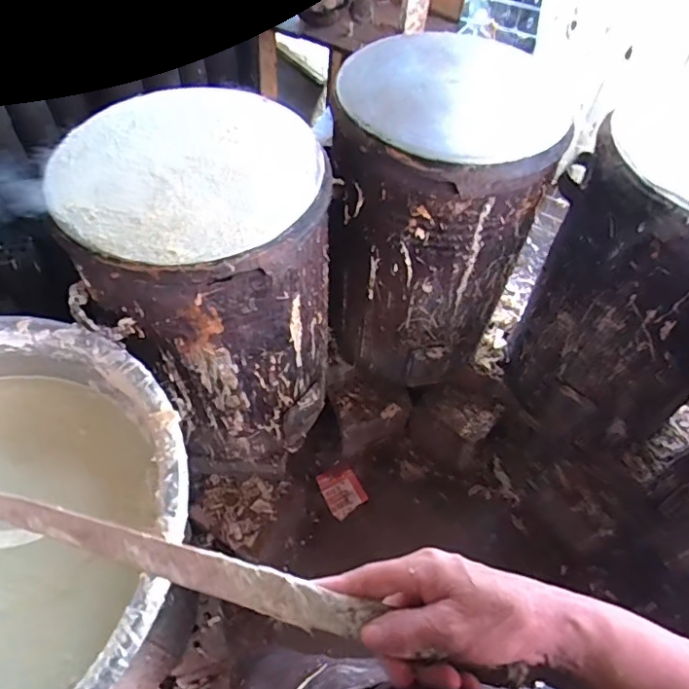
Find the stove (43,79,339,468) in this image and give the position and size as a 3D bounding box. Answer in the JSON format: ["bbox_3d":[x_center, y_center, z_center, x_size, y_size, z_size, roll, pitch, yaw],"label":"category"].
[{"bbox_3d":[-0.218,-0.088,0.992,0.371,0.587,0.376,-4,55,-4],"label":"stove"}]

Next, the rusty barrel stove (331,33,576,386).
[{"bbox_3d":[0.150,-0.242,1.109,0.351,0.578,0.386,-1,55,-2],"label":"rusty barrel stove"}]

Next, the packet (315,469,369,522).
[{"bbox_3d":[-0.002,0.385,1.427,0.107,0.022,0.127,-21,53,-21],"label":"packet"}]

